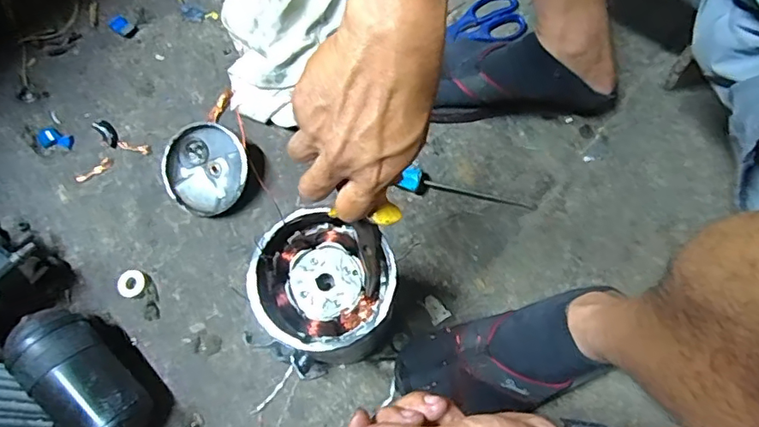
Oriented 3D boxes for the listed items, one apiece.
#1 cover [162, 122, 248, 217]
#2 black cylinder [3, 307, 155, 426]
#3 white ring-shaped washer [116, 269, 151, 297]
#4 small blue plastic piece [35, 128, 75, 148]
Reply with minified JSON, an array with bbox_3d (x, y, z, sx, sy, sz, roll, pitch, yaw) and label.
[{"bbox_3d":[-0.208,-0.051,0.632,0.109,0.037,0.108,-17,94,9],"label":"cover"},{"bbox_3d":[-0.300,0.167,0.540,0.076,0.079,0.161,-42,87,-12],"label":"black cylinder"},{"bbox_3d":[-0.285,0.080,0.613,0.031,0.015,0.033,0,73,1],"label":"white ring-shaped washer"},{"bbox_3d":[-0.418,-0.097,0.685,0.050,0.010,0.024,7,71,4],"label":"small blue plastic piece"}]

